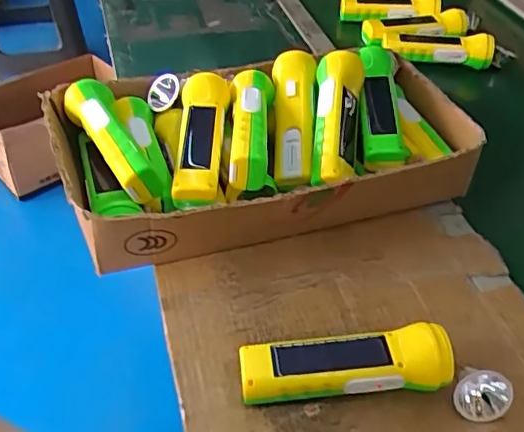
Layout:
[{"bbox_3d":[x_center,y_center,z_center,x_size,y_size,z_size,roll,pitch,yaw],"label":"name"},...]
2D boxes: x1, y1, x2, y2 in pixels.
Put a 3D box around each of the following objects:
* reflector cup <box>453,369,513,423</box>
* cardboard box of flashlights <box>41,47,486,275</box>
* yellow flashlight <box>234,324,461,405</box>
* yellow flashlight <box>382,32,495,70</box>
[{"bbox_3d":[0.175,0.142,0.440,0.040,0.041,0.015,0,-5,34],"label":"reflector cup"},{"bbox_3d":[0.007,-0.078,0.610,0.429,0.110,0.223,-11,46,-17],"label":"cardboard box of flashlights"},{"bbox_3d":[0.066,0.121,0.445,0.163,0.047,0.044,-1,44,-8],"label":"yellow flashlight"},{"bbox_3d":[0.273,-0.262,0.866,0.168,0.040,0.051,10,44,4],"label":"yellow flashlight"}]

